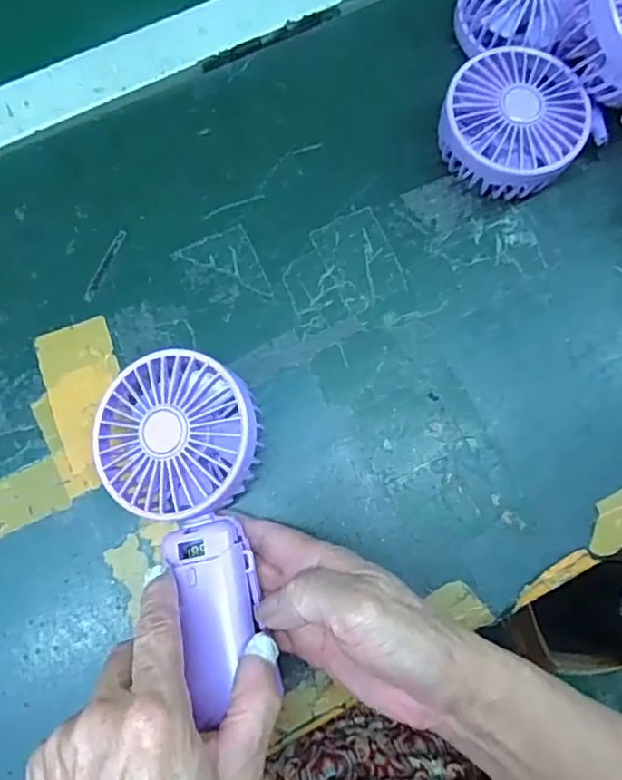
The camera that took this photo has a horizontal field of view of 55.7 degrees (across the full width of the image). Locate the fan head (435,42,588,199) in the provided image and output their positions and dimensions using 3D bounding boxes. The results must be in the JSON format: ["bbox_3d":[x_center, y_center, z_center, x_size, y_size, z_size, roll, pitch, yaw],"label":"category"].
[{"bbox_3d":[0.123,-0.164,0.370,0.083,0.044,0.081,0,78,-1],"label":"fan head"}]

